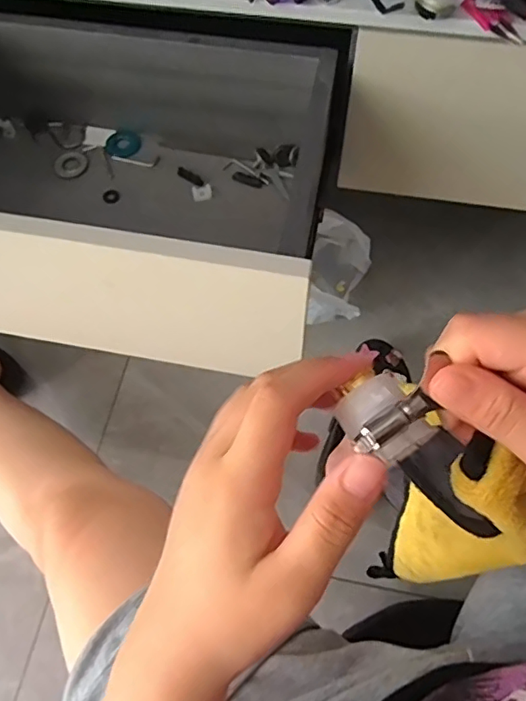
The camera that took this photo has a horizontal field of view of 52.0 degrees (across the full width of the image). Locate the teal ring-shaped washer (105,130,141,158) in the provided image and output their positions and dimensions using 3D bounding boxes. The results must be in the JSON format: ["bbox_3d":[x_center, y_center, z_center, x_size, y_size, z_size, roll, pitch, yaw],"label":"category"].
[{"bbox_3d":[-0.185,-0.271,0.711,0.041,0.011,0.049,33,69,17],"label":"teal ring-shaped washer"}]

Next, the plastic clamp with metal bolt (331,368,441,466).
[{"bbox_3d":[0.045,0.024,0.208,0.031,0.024,0.039,-31,67,-12],"label":"plastic clamp with metal bolt"}]

